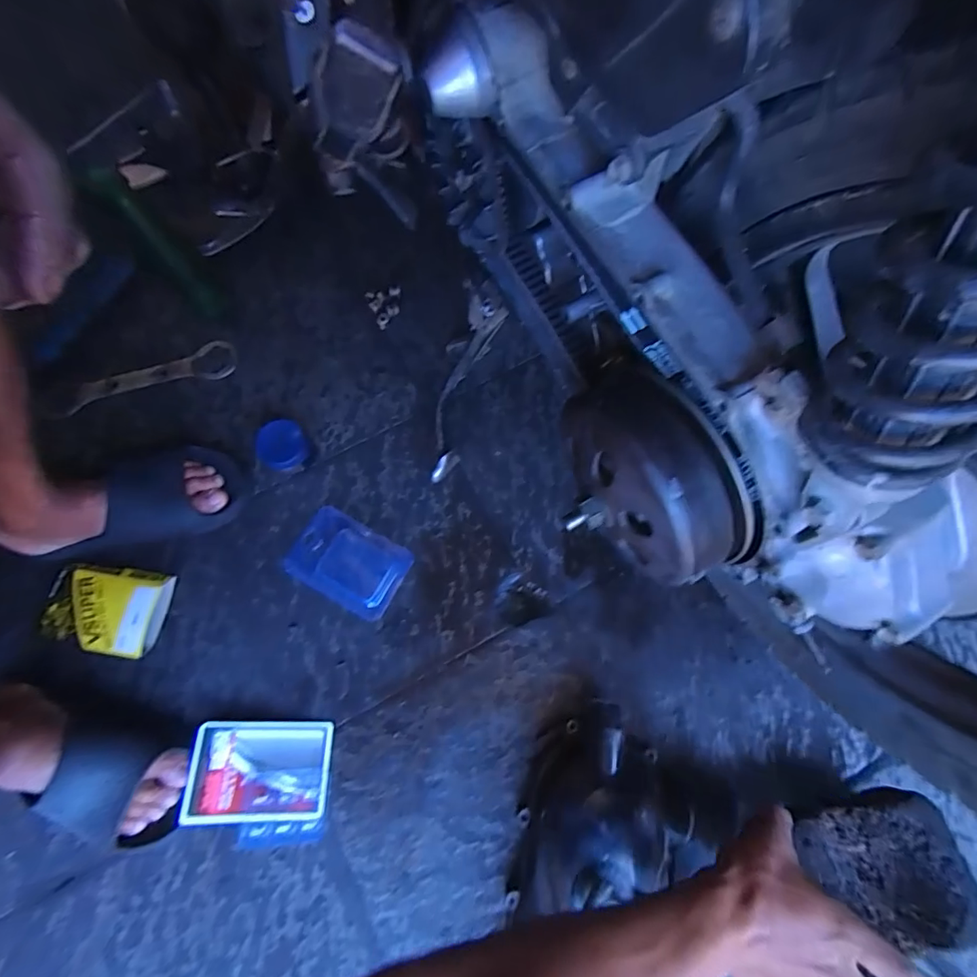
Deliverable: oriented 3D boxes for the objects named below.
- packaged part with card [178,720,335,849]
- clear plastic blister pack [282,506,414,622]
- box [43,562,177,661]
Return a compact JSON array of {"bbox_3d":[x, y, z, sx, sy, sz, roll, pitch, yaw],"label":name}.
[{"bbox_3d":[-0.238,0.304,0.497,0.138,0.025,0.112,1,72,1],"label":"packaged part with card"},{"bbox_3d":[-0.168,0.089,0.573,0.136,0.009,0.093,28,75,9],"label":"clear plastic blister pack"},{"bbox_3d":[-0.440,0.139,0.555,0.130,0.023,0.094,8,72,3],"label":"box"}]

